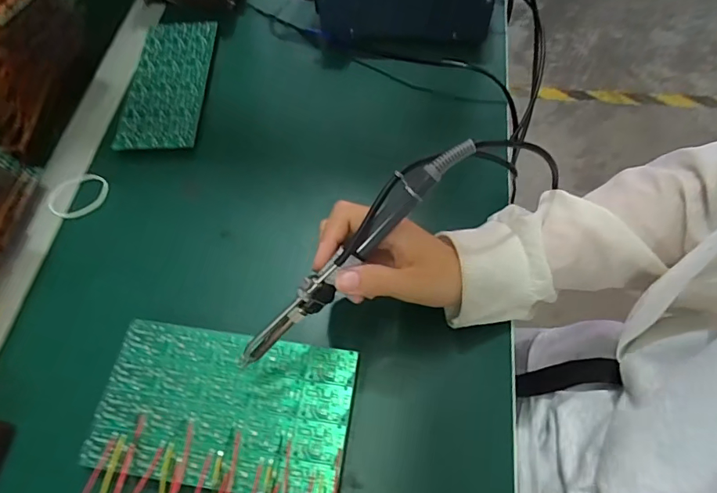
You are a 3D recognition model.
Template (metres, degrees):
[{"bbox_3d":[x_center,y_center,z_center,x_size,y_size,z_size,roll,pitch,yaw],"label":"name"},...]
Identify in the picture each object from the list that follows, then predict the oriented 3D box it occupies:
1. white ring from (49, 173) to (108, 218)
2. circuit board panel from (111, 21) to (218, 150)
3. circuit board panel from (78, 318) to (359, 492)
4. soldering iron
[{"bbox_3d":[-0.257,-0.047,0.439,0.048,0.008,0.045,-1,64,1],"label":"white ring"},{"bbox_3d":[-0.192,-0.166,0.480,0.077,0.007,0.163,1,64,2],"label":"circuit board panel"},{"bbox_3d":[-0.093,0.111,0.331,0.171,0.004,0.100,7,63,6],"label":"circuit board panel"},{"bbox_3d":[-0.008,0.005,0.298,0.025,0.019,0.200,45,101,20],"label":"soldering iron"}]

